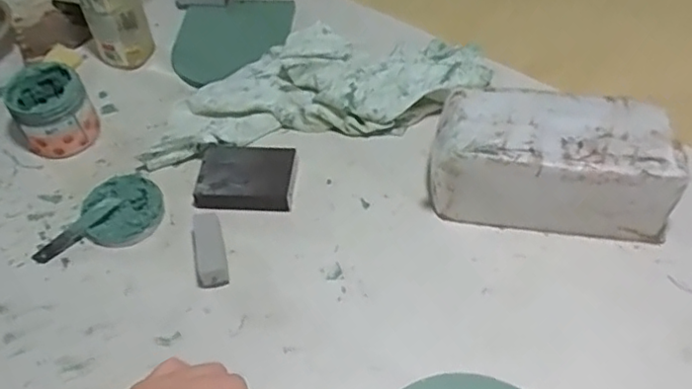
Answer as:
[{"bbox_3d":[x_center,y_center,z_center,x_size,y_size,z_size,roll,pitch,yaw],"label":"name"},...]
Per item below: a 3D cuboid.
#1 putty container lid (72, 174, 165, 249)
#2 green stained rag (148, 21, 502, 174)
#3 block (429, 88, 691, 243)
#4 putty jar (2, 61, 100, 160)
[{"bbox_3d":[-0.229,0.014,0.655,0.079,0.023,0.083,-2,52,2],"label":"putty container lid"},{"bbox_3d":[-0.032,-0.127,0.736,0.398,0.066,0.139,-10,52,-4],"label":"green stained rag"},{"bbox_3d":[0.200,-0.029,0.624,0.221,0.100,0.101,7,53,9],"label":"block"},{"bbox_3d":[-0.328,-0.093,0.710,0.079,0.075,0.078,-2,52,2],"label":"putty jar"}]

